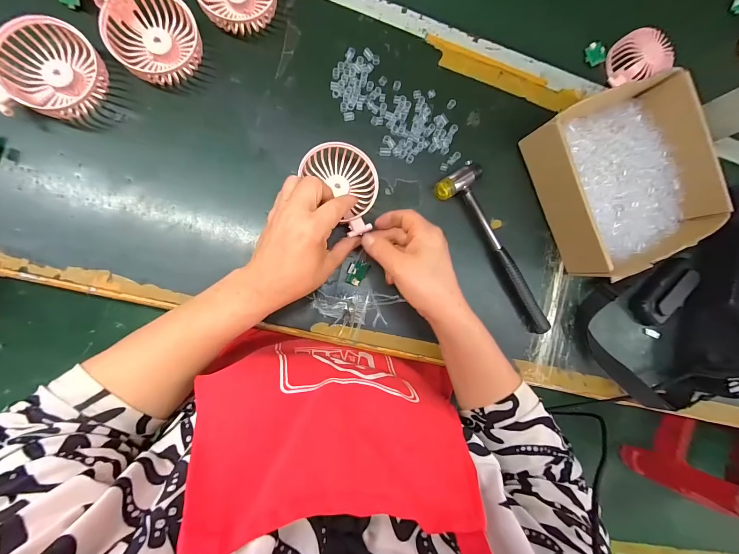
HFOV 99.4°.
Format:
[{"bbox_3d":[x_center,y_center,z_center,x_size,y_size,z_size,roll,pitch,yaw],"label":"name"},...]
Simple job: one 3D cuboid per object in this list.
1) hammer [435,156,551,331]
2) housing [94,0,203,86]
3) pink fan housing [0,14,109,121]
[{"bbox_3d":[0.176,-0.036,0.410,0.057,0.024,0.238,-37,96,-8],"label":"hammer"},{"bbox_3d":[-0.231,-0.262,0.337,0.086,0.034,0.088,0,91,-10],"label":"housing"},{"bbox_3d":[-0.322,-0.210,0.319,0.090,0.034,0.092,1,90,-10],"label":"pink fan housing"}]

